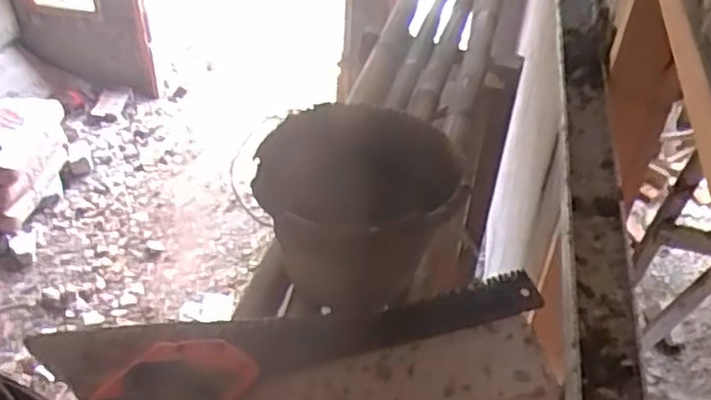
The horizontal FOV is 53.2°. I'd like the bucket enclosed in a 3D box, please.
[{"bbox_3d":[-0.005,0.017,1.016,0.257,0.202,0.248,2,41,-2],"label":"bucket"}]

